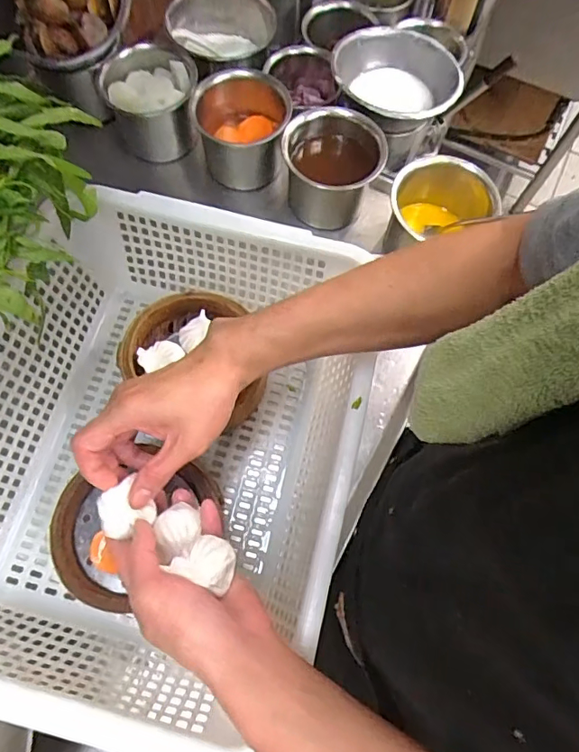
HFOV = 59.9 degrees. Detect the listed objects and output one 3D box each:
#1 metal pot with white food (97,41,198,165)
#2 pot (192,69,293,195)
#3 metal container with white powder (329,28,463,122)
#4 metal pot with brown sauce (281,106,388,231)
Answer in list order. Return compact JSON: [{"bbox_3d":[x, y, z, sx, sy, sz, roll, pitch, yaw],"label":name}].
[{"bbox_3d":[-0.166,-0.331,0.613,0.116,0.092,0.089,-18,70,-8],"label":"metal pot with white food"},{"bbox_3d":[-0.057,-0.294,0.604,0.101,0.096,0.101,0,69,-1],"label":"pot"},{"bbox_3d":[0.140,-0.385,0.661,0.162,0.046,0.154,0,69,-1],"label":"metal container with white powder"},{"bbox_3d":[0.052,-0.242,0.585,0.104,0.111,0.102,15,69,5],"label":"metal pot with brown sauce"}]

